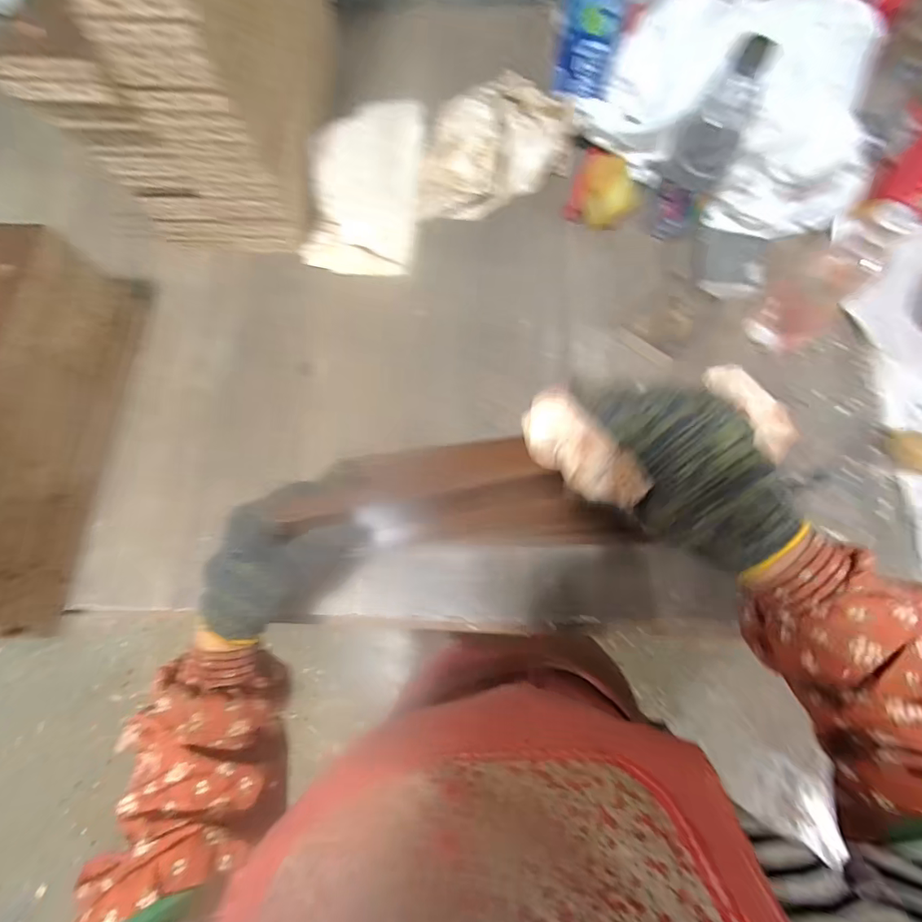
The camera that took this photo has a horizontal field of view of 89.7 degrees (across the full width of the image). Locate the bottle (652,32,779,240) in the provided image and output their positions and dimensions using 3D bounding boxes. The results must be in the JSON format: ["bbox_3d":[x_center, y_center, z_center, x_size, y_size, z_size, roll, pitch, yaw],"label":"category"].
[{"bbox_3d":[0.257,-0.329,0.488,0.067,0.177,0.069,21,74,7],"label":"bottle"}]

